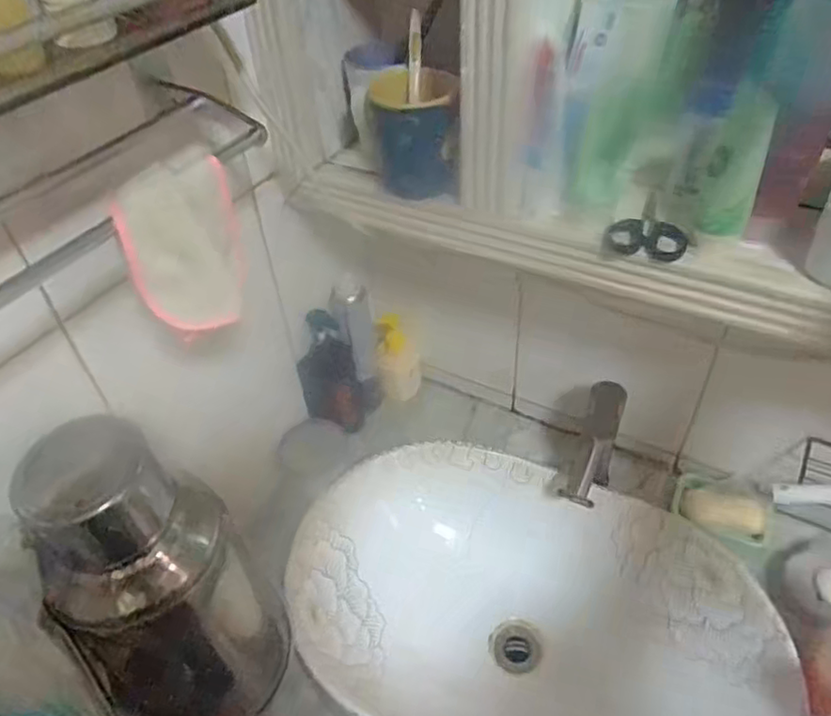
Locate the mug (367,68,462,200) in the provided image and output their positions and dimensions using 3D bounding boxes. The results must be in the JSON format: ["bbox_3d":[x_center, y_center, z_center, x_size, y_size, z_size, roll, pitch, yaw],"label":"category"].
[{"bbox_3d":[-0.002,-0.226,0.638,0.089,0.101,0.088,-3,44,1],"label":"mug"}]

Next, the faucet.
[{"bbox_3d":[0.236,0.125,0.838,0.047,0.167,0.159,18,48,22],"label":"faucet"}]

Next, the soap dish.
[{"bbox_3d":[0.406,0.196,0.839,0.123,0.043,0.090,14,47,19],"label":"soap dish"}]

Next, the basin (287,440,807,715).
[{"bbox_3d":[0.128,0.335,0.781,0.568,0.145,0.388,16,47,20],"label":"basin"}]

